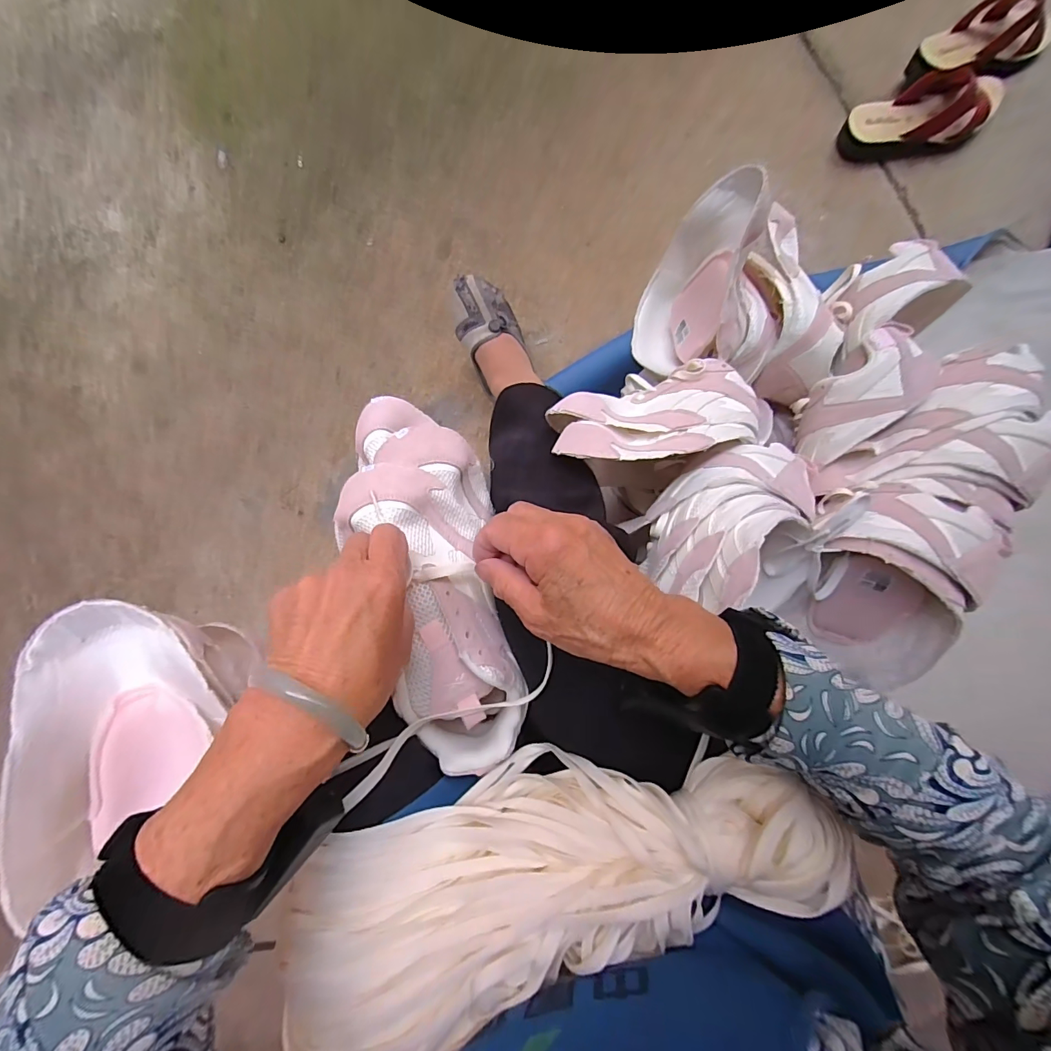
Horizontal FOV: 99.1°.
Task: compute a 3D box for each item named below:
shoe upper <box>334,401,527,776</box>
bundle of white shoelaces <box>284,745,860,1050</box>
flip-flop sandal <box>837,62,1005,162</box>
[{"bbox_3d":[-0.073,0.037,0.349,0.099,0.084,0.287,-15,84,2],"label":"shoe upper"},{"bbox_3d":[-0.003,0.233,0.289,0.364,0.081,0.144,-25,88,1],"label":"bundle of white shoelaces"},{"bbox_3d":[0.601,-0.621,0.678,0.230,0.062,0.099,-8,87,2],"label":"flip-flop sandal"}]

